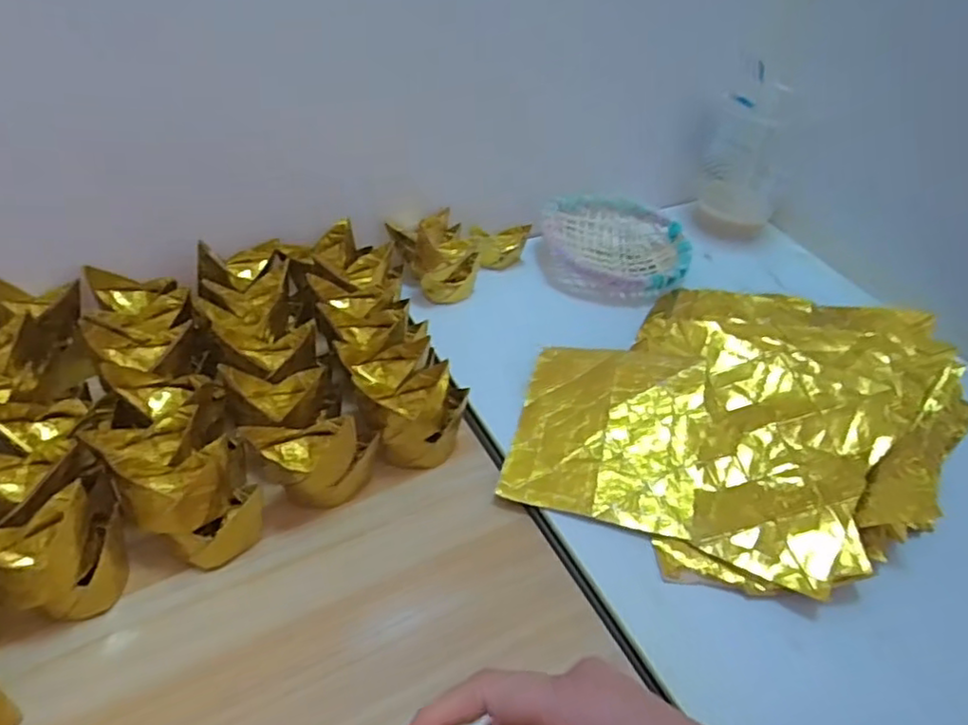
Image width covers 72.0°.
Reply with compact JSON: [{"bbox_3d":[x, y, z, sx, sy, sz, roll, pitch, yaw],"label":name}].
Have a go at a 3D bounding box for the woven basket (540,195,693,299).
[{"bbox_3d":[0.112,-0.099,0.578,0.124,0.039,0.116,6,43,-1],"label":"woven basket"}]

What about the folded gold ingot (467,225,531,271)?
[{"bbox_3d":[0.013,-0.098,0.563,0.050,0.037,0.026,-25,52,-29],"label":"folded gold ingot"}]

